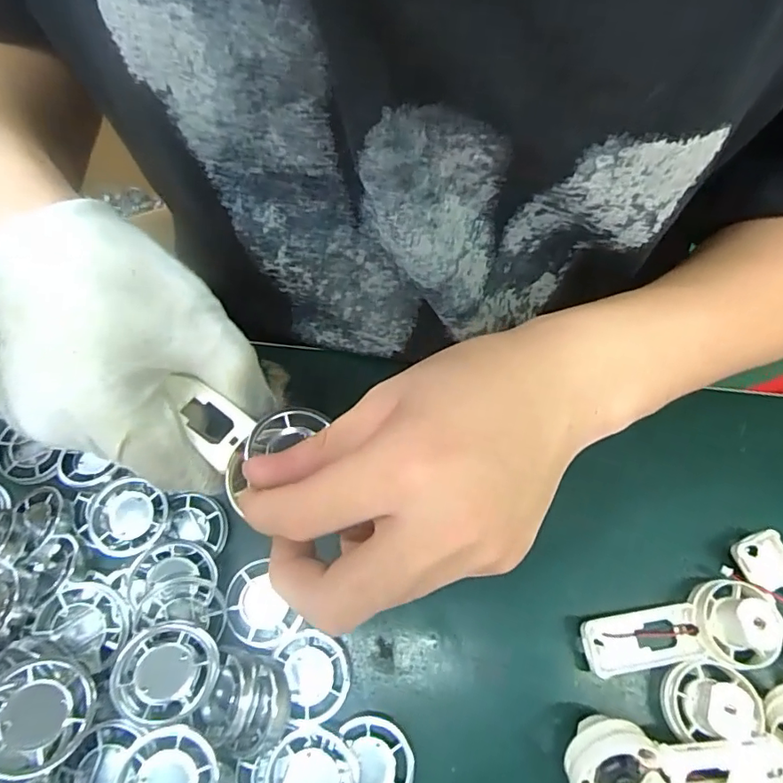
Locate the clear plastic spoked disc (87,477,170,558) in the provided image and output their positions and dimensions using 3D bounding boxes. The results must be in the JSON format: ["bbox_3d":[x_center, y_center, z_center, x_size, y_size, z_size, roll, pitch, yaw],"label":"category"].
[{"bbox_3d":[-0.131,0.063,0.262,0.039,0.005,0.035,22,70,8],"label":"clear plastic spoked disc"}]

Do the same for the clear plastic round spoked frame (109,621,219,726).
[{"bbox_3d":[-0.096,0.119,0.225,0.039,0.015,0.039,11,64,-23],"label":"clear plastic round spoked frame"}]

